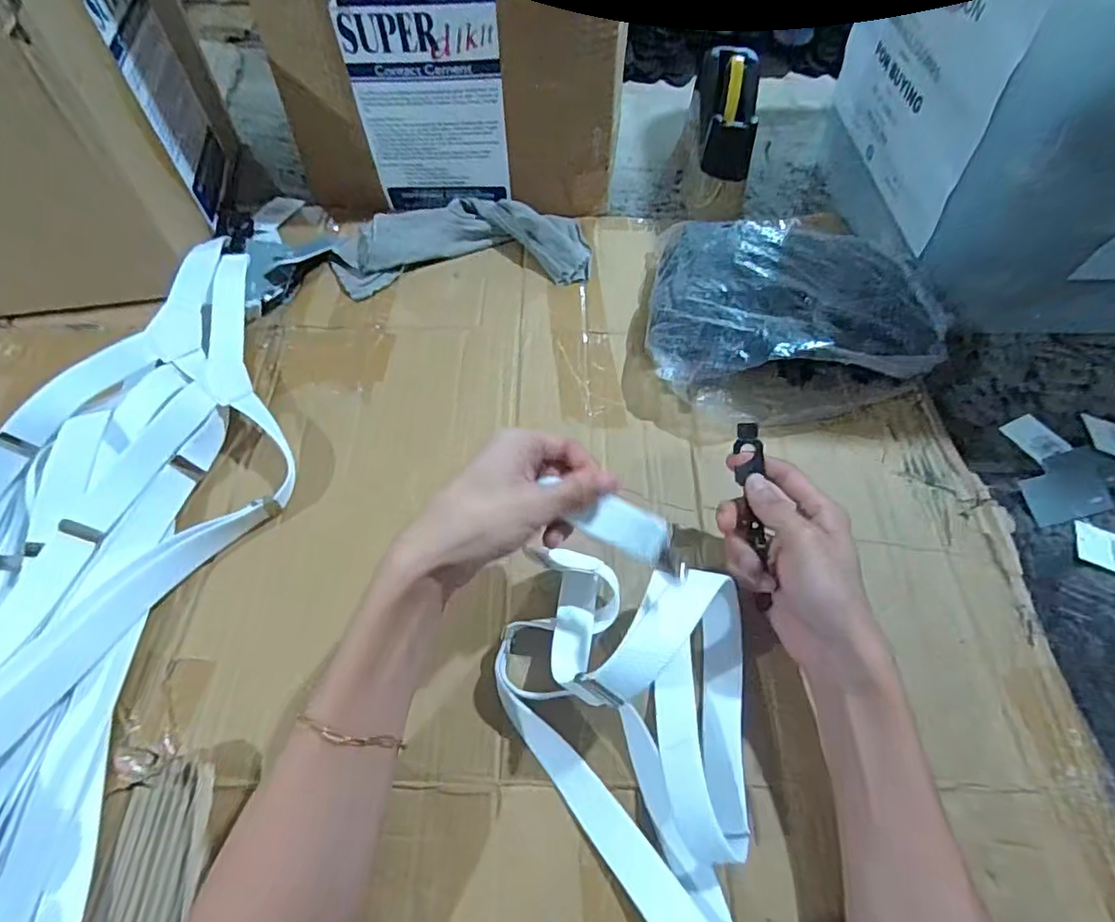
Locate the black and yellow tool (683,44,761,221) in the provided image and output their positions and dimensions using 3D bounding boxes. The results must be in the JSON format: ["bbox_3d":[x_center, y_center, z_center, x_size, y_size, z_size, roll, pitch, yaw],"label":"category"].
[{"bbox_3d":[0.191,-0.392,0.677,0.071,0.121,0.204,5,57,2],"label":"black and yellow tool"}]

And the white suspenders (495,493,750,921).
[{"bbox_3d":[0.043,0.181,0.309,0.154,0.097,0.285,1,57,0],"label":"white suspenders"}]

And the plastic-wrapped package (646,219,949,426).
[{"bbox_3d":[0.204,-0.126,0.510,0.241,0.080,0.182,6,58,4],"label":"plastic-wrapped package"}]

